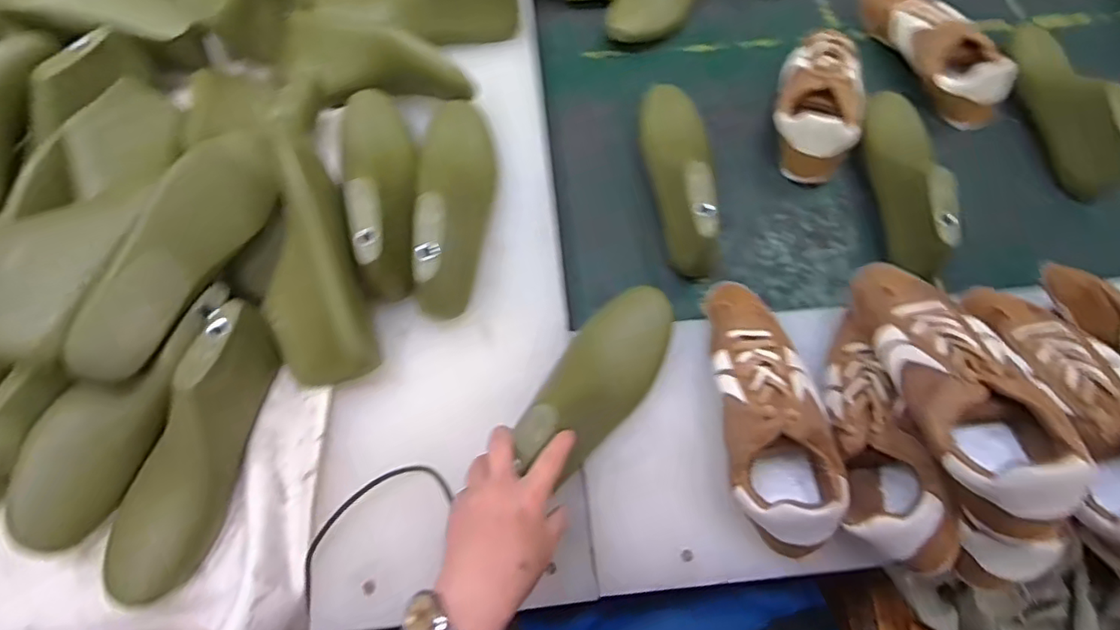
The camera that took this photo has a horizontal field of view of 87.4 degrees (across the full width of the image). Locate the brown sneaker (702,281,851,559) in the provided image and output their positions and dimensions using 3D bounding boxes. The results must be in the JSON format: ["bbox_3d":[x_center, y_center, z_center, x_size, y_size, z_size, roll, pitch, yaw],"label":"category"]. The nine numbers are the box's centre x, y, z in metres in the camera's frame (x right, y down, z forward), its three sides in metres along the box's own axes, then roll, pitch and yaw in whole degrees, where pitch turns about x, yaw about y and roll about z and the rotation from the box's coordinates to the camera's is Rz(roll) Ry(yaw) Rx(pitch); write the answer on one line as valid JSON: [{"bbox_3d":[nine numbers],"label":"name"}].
[{"bbox_3d":[0.187,0.079,0.526,0.093,0.086,0.240,-1,64,0],"label":"brown sneaker"}]

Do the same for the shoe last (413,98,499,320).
[{"bbox_3d":[-0.110,-0.126,0.612,0.083,0.085,0.267,-1,64,1],"label":"shoe last"}]

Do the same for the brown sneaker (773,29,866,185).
[{"bbox_3d":[0.316,-0.253,0.718,0.100,0.076,0.202,16,66,8],"label":"brown sneaker"}]

